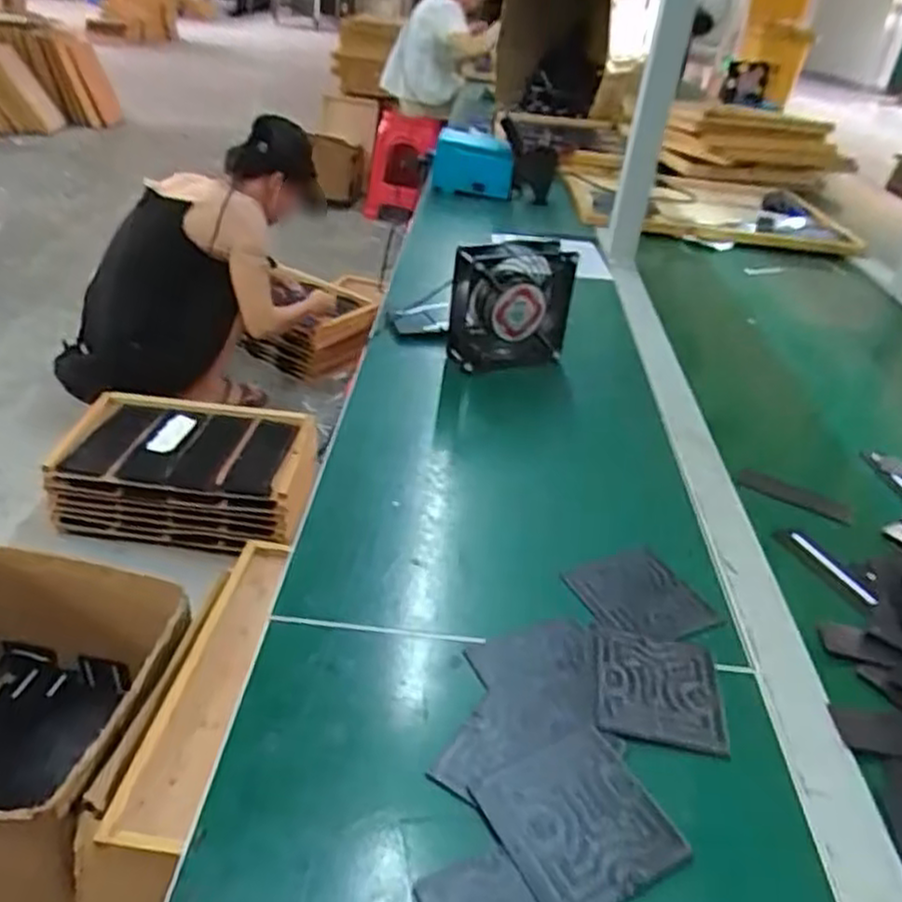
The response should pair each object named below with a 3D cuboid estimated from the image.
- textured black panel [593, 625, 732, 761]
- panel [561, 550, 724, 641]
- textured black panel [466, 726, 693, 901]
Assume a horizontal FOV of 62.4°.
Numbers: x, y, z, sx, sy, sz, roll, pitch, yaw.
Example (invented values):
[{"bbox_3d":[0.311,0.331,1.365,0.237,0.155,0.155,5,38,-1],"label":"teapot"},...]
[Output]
[{"bbox_3d":[0.122,0.137,0.438,0.073,0.009,0.078,10,33,4],"label":"textured black panel"},{"bbox_3d":[0.128,0.098,0.507,0.077,0.009,0.081,-6,35,-20],"label":"panel"},{"bbox_3d":[0.062,0.178,0.362,0.079,0.007,0.078,-13,38,-28],"label":"textured black panel"}]

